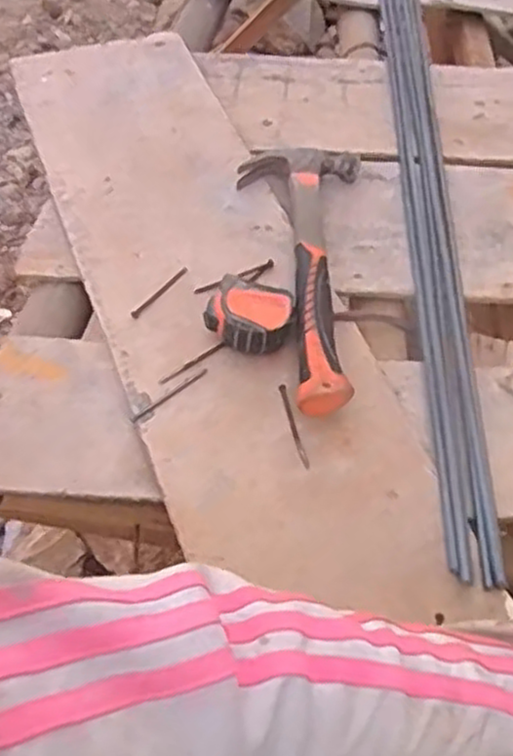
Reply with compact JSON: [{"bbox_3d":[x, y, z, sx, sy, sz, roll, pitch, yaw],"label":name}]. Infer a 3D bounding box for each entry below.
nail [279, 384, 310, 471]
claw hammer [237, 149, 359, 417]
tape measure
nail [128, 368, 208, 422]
[{"bbox_3d":[0.029,0.037,0.582,0.006,0.005,0.075,-9,54,-12],"label":"nail"},{"bbox_3d":[0.029,-0.106,0.669,0.118,0.042,0.335,8,52,1],"label":"claw hammer"},{"bbox_3d":[-0.005,-0.051,0.620,0.069,0.031,0.065,19,53,9],"label":"tape measure"},{"bbox_3d":[-0.067,0.014,0.589,0.074,0.004,0.006,-34,62,-27],"label":"nail"}]

